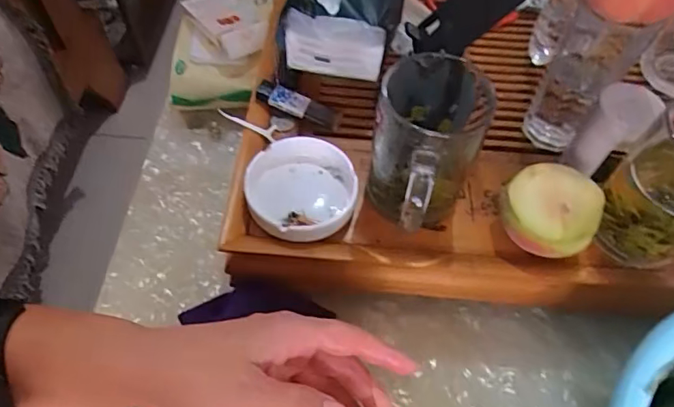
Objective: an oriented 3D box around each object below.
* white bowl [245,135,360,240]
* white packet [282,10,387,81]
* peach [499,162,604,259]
[{"bbox_3d":[-0.029,-0.005,0.404,0.085,0.046,0.085,1,57,-2],"label":"white bowl"},{"bbox_3d":[-0.003,-0.132,0.424,0.084,0.063,0.015,12,57,6],"label":"white packet"},{"bbox_3d":[0.157,0.008,0.374,0.066,0.048,0.060,26,60,14],"label":"peach"}]

